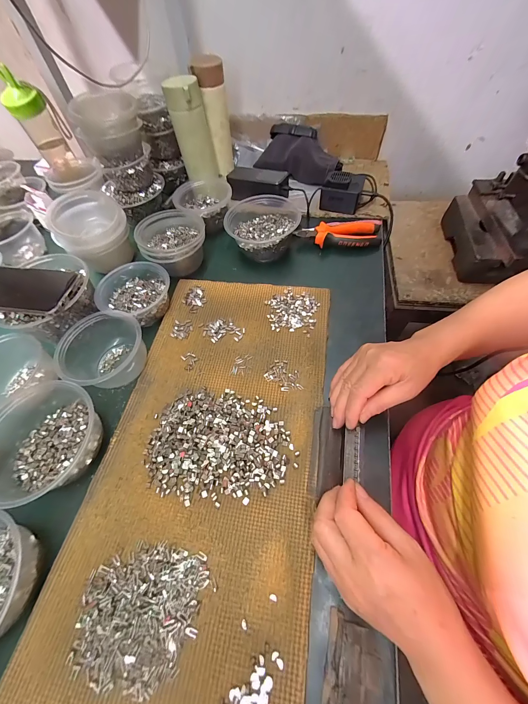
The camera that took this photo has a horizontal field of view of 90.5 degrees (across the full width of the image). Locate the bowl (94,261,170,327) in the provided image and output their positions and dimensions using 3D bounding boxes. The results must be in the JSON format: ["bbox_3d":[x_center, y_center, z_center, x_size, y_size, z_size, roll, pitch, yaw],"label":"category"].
[{"bbox_3d":[-0.214,-0.095,0.433,0.112,0.048,0.107,-1,59,2],"label":"bowl"}]

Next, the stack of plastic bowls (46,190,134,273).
[{"bbox_3d":[-0.309,-0.219,0.490,0.112,0.117,0.093,-22,61,-10],"label":"stack of plastic bowls"}]

